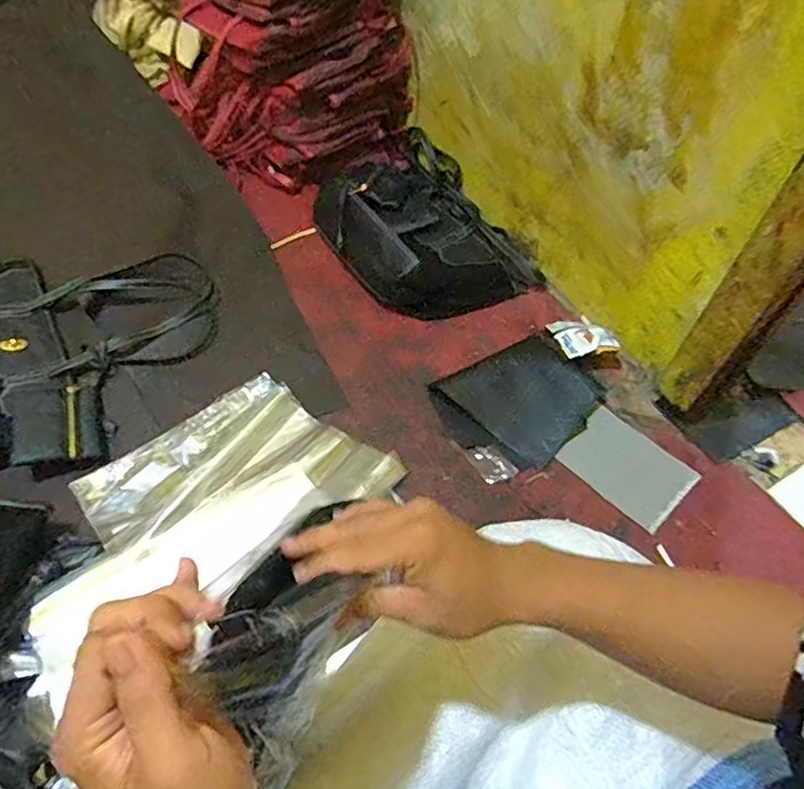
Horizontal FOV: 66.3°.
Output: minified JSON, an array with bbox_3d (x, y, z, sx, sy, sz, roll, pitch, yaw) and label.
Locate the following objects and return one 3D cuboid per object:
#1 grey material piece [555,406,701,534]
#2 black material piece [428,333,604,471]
[{"bbox_3d":[0.321,0.100,0.870,0.126,0.012,0.162,-39,67,-24],"label":"grey material piece"},{"bbox_3d":[0.180,0.012,0.908,0.231,0.042,0.169,-25,60,-20],"label":"black material piece"}]

